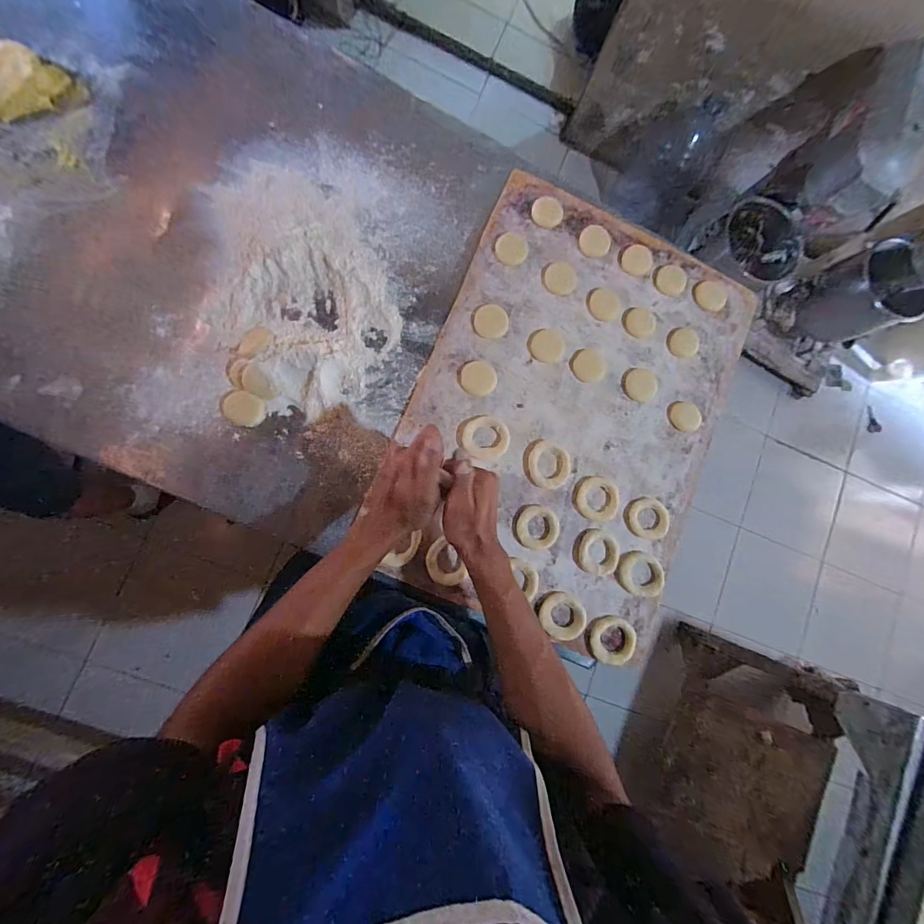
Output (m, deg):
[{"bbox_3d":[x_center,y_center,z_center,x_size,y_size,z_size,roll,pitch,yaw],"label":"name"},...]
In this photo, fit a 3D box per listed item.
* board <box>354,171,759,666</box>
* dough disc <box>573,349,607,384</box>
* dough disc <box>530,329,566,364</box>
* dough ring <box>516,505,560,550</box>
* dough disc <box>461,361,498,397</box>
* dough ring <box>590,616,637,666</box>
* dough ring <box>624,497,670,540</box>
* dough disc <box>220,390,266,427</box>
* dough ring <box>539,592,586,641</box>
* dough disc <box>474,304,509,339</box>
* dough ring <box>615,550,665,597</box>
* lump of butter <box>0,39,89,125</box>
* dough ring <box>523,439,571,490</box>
[{"bbox_3d":[0.156,-0.075,0.545,0.406,0.017,0.578,24,82,-4],"label":"board"},{"bbox_3d":[0.177,-0.132,0.554,0.045,0.004,0.047,1,84,-7],"label":"dough disc"},{"bbox_3d":[0.119,-0.160,0.549,0.046,0.004,0.047,1,84,-7],"label":"dough disc"},{"bbox_3d":[0.099,0.085,0.519,0.054,0.012,0.054,1,84,-7],"label":"dough ring"},{"bbox_3d":[0.023,-0.111,0.533,0.047,0.004,0.046,1,84,-7],"label":"dough disc"},{"bbox_3d":[0.196,0.231,0.517,0.057,0.012,0.059,1,84,-7],"label":"dough ring"},{"bbox_3d":[0.251,0.076,0.537,0.058,0.017,0.054,1,84,-7],"label":"dough ring"},{"bbox_3d":[-0.270,-0.066,0.491,0.051,0.004,0.042,23,82,-4],"label":"dough disc"},{"bbox_3d":[0.129,0.199,0.512,0.063,0.009,0.055,40,81,-2],"label":"dough ring"},{"bbox_3d":[0.041,-0.190,0.543,0.045,0.010,0.043,1,84,-7],"label":"dough disc"},{"bbox_3d":[0.237,0.148,0.531,0.064,0.008,0.054,27,82,-4],"label":"dough ring"},{"bbox_3d":[-0.524,-0.450,0.473,0.117,0.029,0.068,-25,88,-9],"label":"lump of butter"},{"bbox_3d":[0.112,0.004,0.532,0.064,0.012,0.059,1,84,-7],"label":"dough ring"}]

